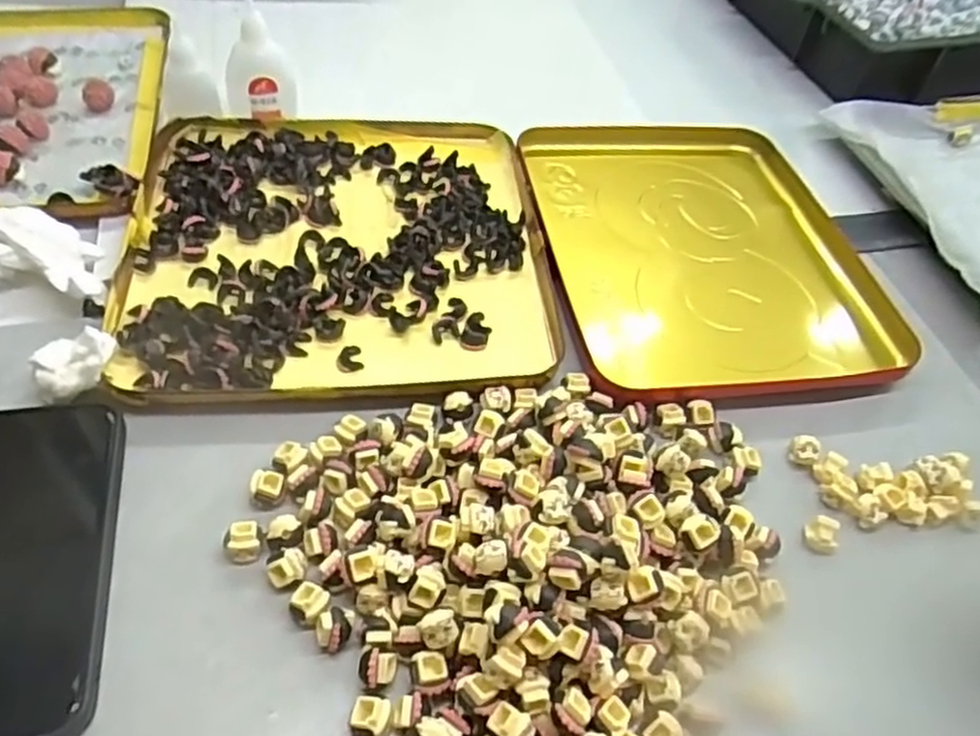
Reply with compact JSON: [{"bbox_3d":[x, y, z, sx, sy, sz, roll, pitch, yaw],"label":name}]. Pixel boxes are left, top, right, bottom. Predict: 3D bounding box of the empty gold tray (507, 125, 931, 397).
[{"bbox_3d":[0.137,-0.086,0.495,0.206,0.022,0.258,-4,51,-10],"label":"empty gold tray"}]

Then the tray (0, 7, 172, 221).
[{"bbox_3d":[-0.335,-0.185,0.524,0.203,0.028,0.262,-6,51,-11],"label":"tray"}]

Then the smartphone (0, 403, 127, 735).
[{"bbox_3d":[-0.201,0.080,0.314,0.078,0.012,0.155,-7,51,-12],"label":"smartphone"}]

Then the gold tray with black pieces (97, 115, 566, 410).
[{"bbox_3d":[-0.090,-0.079,0.462,0.240,0.026,0.245,-3,51,-9],"label":"gold tray with black pieces"}]

